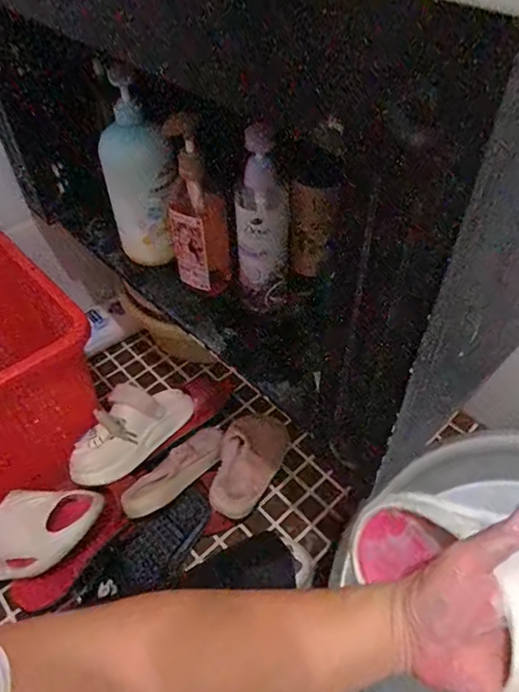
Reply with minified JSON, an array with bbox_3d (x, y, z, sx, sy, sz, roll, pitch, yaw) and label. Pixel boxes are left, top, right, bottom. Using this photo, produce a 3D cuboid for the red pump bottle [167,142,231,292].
[{"bbox_3d":[-0.079,-0.154,0.638,0.068,0.195,0.074,-10,48,-7],"label":"red pump bottle"}]

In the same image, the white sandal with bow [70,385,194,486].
[{"bbox_3d":[-0.210,0.126,0.837,0.091,0.080,0.242,27,37,23],"label":"white sandal with bow"}]

